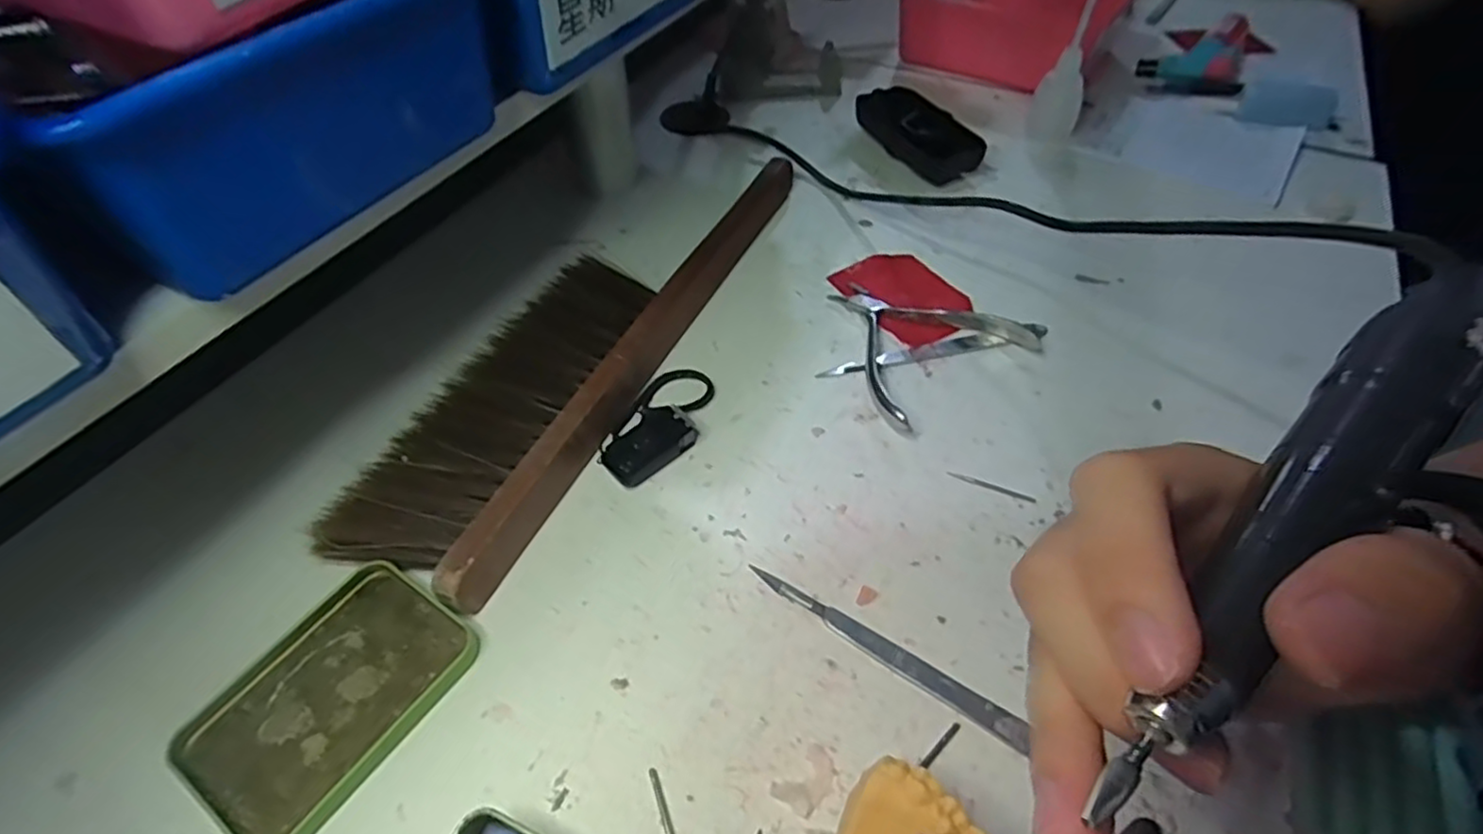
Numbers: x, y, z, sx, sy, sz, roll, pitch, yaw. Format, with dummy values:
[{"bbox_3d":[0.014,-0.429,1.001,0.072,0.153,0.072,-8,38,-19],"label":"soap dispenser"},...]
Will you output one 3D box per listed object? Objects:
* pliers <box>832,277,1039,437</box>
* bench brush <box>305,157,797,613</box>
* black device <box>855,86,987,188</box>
[{"bbox_3d":[0.095,-0.049,0.394,0.105,0.014,0.104,-28,54,-20],"label":"pliers"},{"bbox_3d":[-0.080,-0.056,0.398,0.093,0.029,0.351,17,52,16],"label":"bench brush"},{"bbox_3d":[0.133,-0.213,0.524,0.048,0.028,0.116,-19,51,-14],"label":"black device"}]

